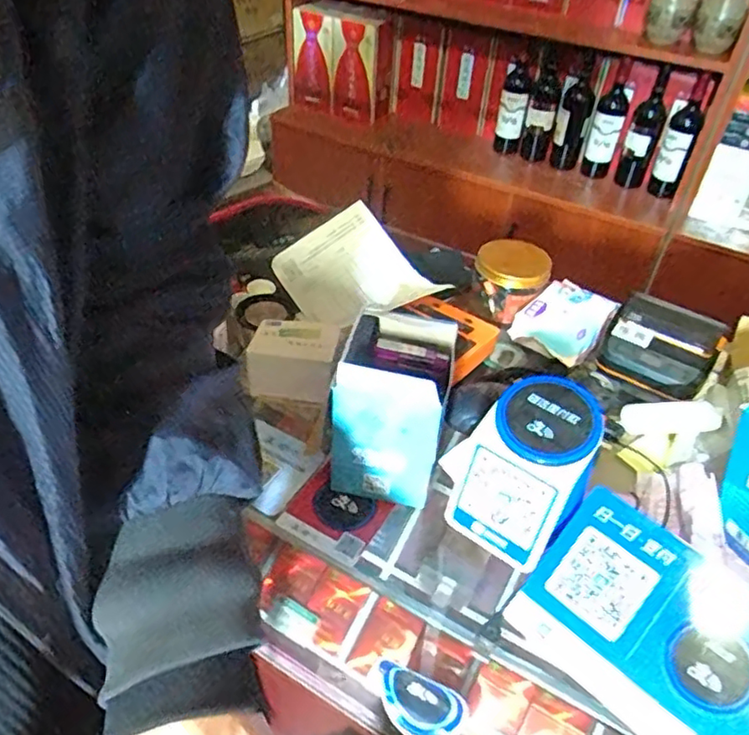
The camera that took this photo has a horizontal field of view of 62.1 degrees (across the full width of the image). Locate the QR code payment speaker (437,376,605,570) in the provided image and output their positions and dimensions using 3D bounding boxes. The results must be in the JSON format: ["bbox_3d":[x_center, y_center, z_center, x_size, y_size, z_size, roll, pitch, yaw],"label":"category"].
[{"bbox_3d":[0.116,0.076,0.479,0.091,0.106,0.095,32,49,27],"label":"QR code payment speaker"}]

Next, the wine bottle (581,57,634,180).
[{"bbox_3d":[0.601,-0.626,1.602,0.076,0.283,0.073,16,43,13],"label":"wine bottle"}]

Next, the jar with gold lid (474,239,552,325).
[{"bbox_3d":[0.163,-0.103,0.730,0.070,0.072,0.072,2,42,-2],"label":"jar with gold lid"}]

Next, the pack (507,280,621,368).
[{"bbox_3d":[0.214,-0.054,0.692,0.085,0.034,0.109,33,49,28],"label":"pack"}]

